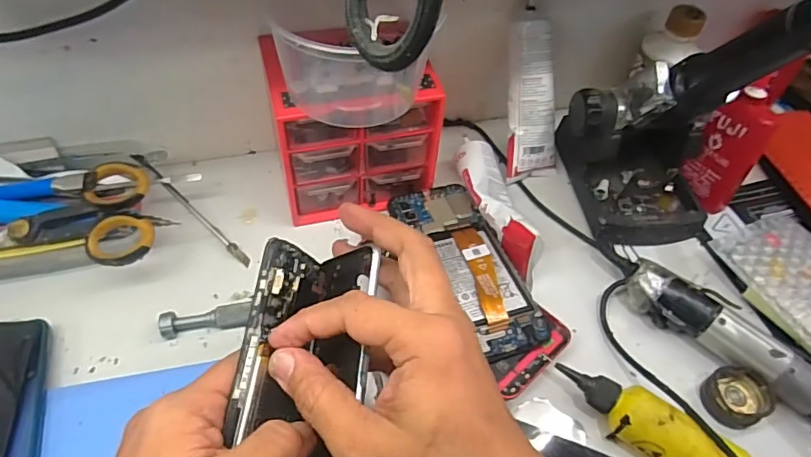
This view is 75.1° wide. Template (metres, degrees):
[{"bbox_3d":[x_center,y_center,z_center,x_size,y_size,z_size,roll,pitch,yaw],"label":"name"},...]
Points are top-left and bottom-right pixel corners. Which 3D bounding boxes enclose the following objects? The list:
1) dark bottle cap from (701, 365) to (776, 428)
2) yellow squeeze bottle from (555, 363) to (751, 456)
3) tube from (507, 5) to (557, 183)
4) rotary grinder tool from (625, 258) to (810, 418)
[{"bbox_3d":[0.232,0.117,0.367,0.040,0.022,0.037,-7,53,-9],"label":"dark bottle cap"},{"bbox_3d":[0.152,0.127,0.338,0.114,0.042,0.030,31,56,18],"label":"yellow squeeze bottle"},{"bbox_3d":[0.115,-0.116,0.475,0.048,0.146,0.025,-9,20,-11],"label":"tube"},{"bbox_3d":[0.249,0.089,0.385,0.183,0.036,0.033,36,58,21],"label":"rotary grinder tool"}]

